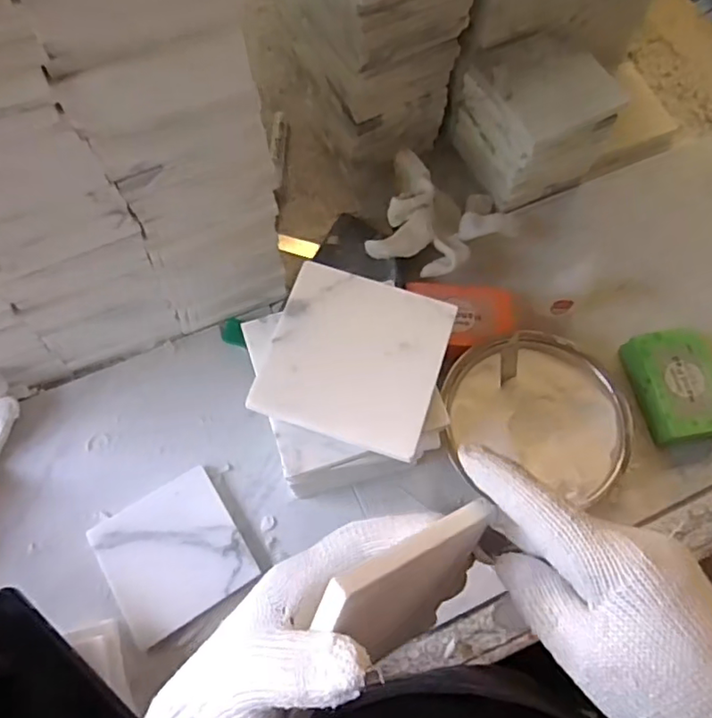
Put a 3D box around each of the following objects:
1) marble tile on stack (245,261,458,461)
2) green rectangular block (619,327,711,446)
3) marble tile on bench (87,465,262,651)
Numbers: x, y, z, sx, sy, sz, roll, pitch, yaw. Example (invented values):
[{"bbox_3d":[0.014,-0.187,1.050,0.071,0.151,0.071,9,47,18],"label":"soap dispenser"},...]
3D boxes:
[{"bbox_3d":[0.000,-0.001,0.359,0.100,0.007,0.100,18,69,5],"label":"marble tile on stack"},{"bbox_3d":[0.278,0.024,0.525,0.064,0.038,0.091,-9,69,-8],"label":"green rectangular block"},{"bbox_3d":[-0.140,0.149,0.466,0.099,0.012,0.100,-30,73,-15],"label":"marble tile on bench"}]

